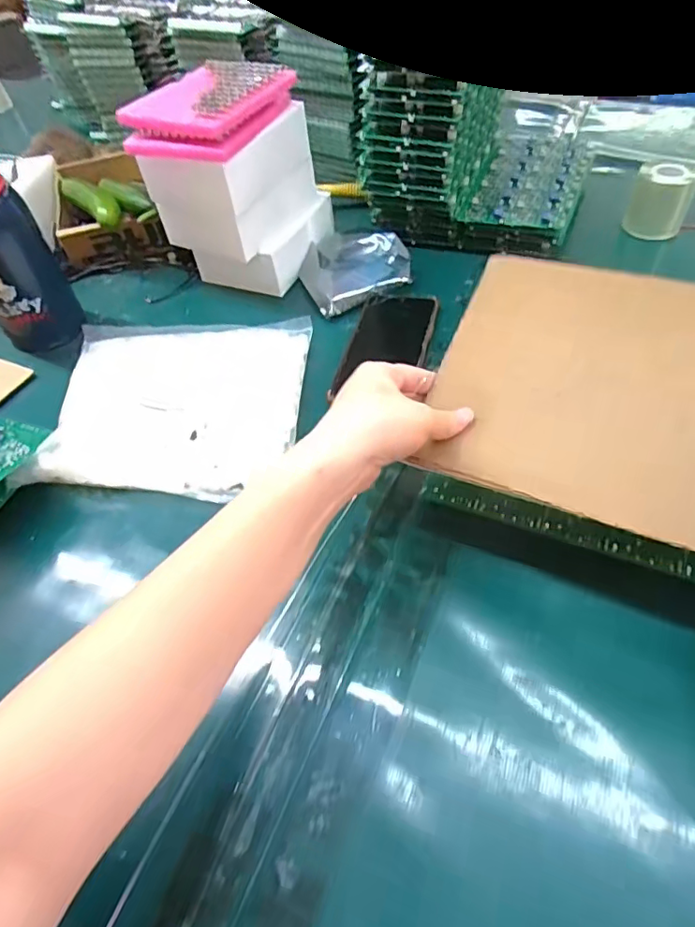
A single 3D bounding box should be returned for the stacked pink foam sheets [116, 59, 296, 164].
[{"bbox_3d":[-0.127,-0.343,0.514,0.109,0.041,0.156,20,56,21],"label":"stacked pink foam sheets"}]

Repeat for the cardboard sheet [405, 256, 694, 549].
[{"bbox_3d":[0.185,-0.046,0.337,0.244,0.010,0.177,18,75,20],"label":"cardboard sheet"}]

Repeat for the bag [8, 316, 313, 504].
[{"bbox_3d":[-0.153,-0.060,0.494,0.219,0.023,0.203,2,60,-3],"label":"bag"}]

